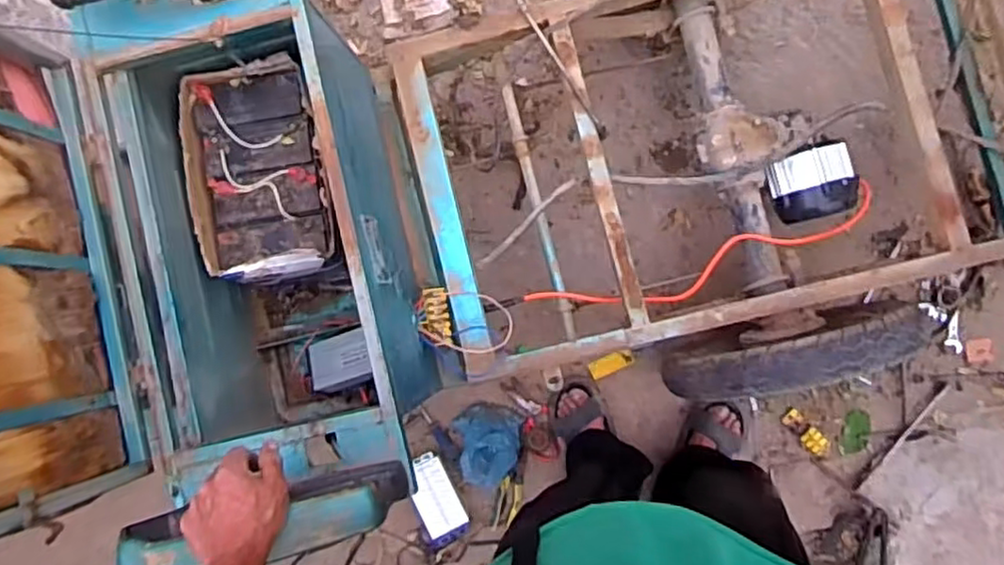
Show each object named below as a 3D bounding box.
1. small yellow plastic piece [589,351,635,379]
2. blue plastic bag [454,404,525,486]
[{"bbox_3d":[0.232,0.173,1.459,0.093,0.013,0.039,-24,87,6],"label":"small yellow plastic piece"},{"bbox_3d":[-0.035,0.343,1.466,0.149,0.073,0.171,4,87,5],"label":"blue plastic bag"}]

